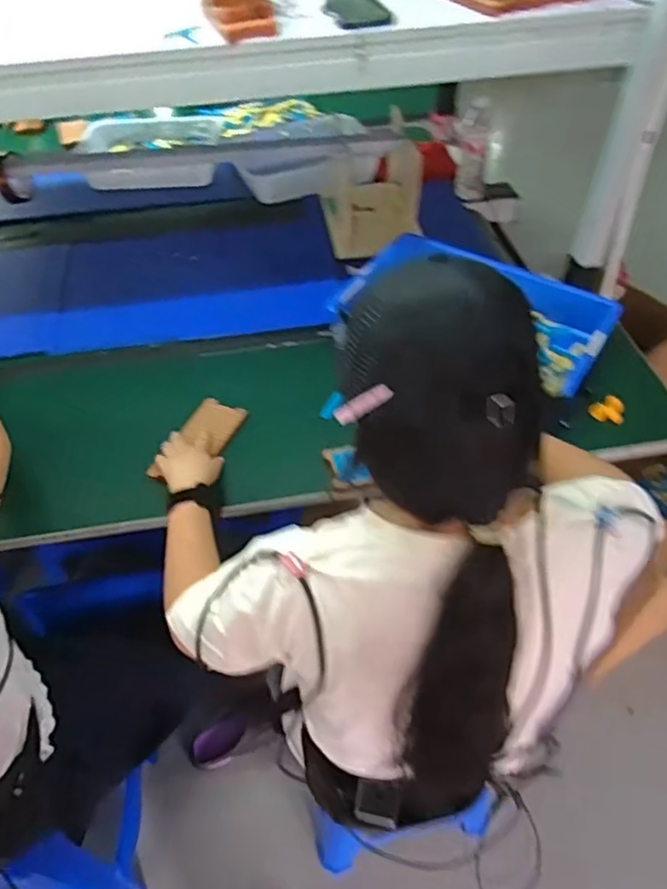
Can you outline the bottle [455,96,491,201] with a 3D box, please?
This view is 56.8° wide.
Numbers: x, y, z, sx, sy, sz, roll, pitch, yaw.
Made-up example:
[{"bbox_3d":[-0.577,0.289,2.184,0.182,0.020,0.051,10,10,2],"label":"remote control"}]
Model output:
[{"bbox_3d":[0.336,-0.717,1.475,0.077,0.213,0.086,8,50,10],"label":"bottle"}]

